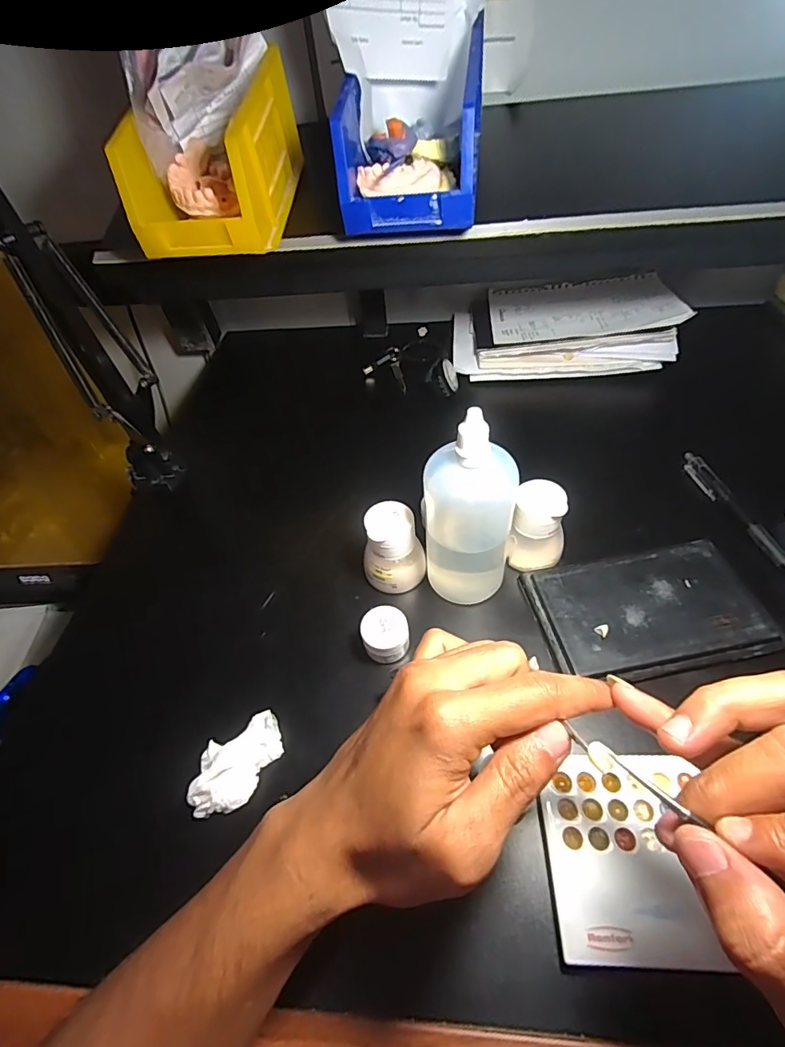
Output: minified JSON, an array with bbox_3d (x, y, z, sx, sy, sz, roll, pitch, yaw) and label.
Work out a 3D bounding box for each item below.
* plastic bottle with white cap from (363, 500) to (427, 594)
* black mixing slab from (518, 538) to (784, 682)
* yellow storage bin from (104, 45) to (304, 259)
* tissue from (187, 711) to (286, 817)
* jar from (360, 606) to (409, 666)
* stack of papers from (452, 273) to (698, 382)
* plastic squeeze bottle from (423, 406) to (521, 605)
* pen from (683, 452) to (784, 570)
[{"bbox_3d":[0.000,0.021,0.367,0.044,0.064,0.042,-3,51,4],"label":"plastic bottle with white cap"},{"bbox_3d":[0.182,0.060,0.340,0.151,0.008,0.090,-9,50,-1],"label":"black mixing slab"},{"bbox_3d":[-0.143,-0.296,0.389,0.093,0.088,0.155,3,51,8],"label":"yellow storage bin"},{"bbox_3d":[-0.096,0.148,0.295,0.035,0.029,0.063,20,56,21],"label":"tissue"},{"bbox_3d":[-0.004,0.082,0.340,0.032,0.032,0.035,-3,51,4],"label":"jar"},{"bbox_3d":[0.202,-0.245,0.572,0.250,0.046,0.166,1,51,6],"label":"stack of papers"},{"bbox_3d":[0.053,-0.007,0.321,0.059,0.145,0.053,9,52,13],"label":"plastic squeeze bottle"},{"bbox_3d":[0.286,-0.009,0.396,0.016,0.013,0.144,-11,51,-3],"label":"pen"}]

